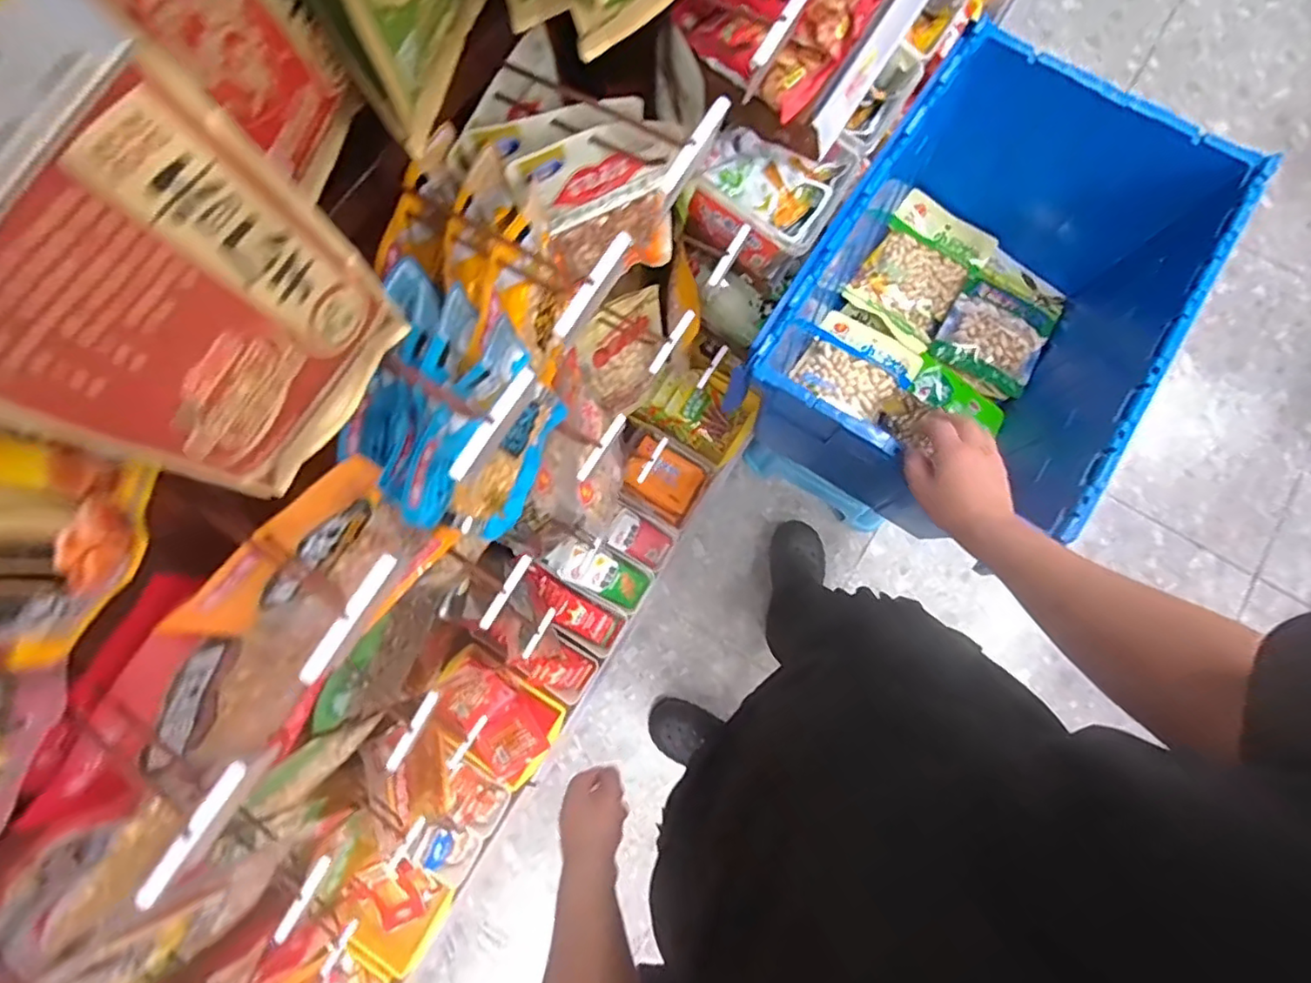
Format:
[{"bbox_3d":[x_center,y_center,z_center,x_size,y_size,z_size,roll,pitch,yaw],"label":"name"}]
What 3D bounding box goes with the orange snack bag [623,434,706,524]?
[{"bbox_3d":[0.015,-0.027,1.200,0.146,0.057,0.121,38,82,-18],"label":"orange snack bag"}]

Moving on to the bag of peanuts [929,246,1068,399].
[{"bbox_3d":[0.567,-0.279,0.987,0.153,0.027,0.227,31,81,7],"label":"bag of peanuts"}]

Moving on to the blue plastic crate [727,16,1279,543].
[{"bbox_3d":[0.441,-0.238,0.842,0.430,0.302,0.566,34,81,8],"label":"blue plastic crate"}]

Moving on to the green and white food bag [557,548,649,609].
[{"bbox_3d":[-0.095,0.164,1.185,0.165,0.046,0.083,30,84,-19],"label":"green and white food bag"}]

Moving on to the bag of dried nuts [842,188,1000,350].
[{"bbox_3d":[0.431,-0.365,0.982,0.164,0.028,0.214,35,81,8],"label":"bag of dried nuts"}]

